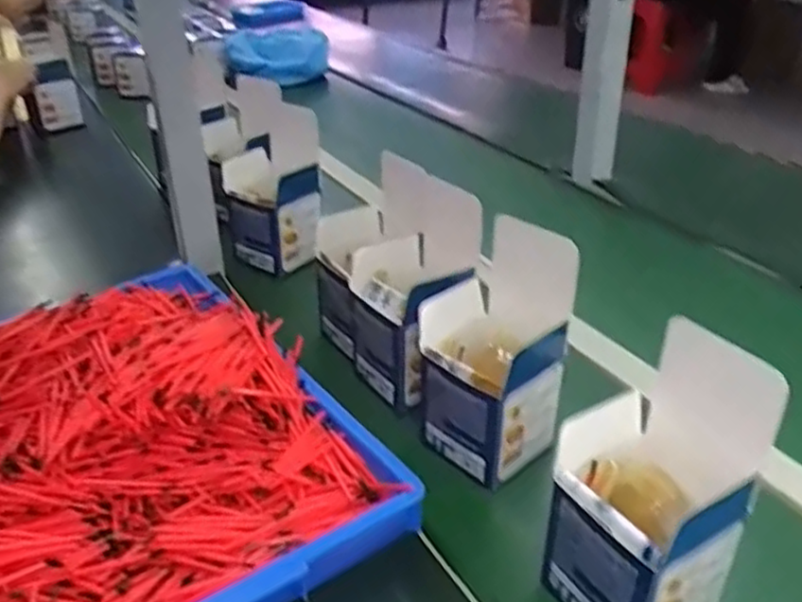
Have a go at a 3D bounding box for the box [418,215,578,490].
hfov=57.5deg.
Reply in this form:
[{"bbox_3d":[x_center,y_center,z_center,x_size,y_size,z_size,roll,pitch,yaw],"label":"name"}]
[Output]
[{"bbox_3d":[0.072,0.041,0.576,0.112,0.169,0.101,26,41,38],"label":"box"}]

